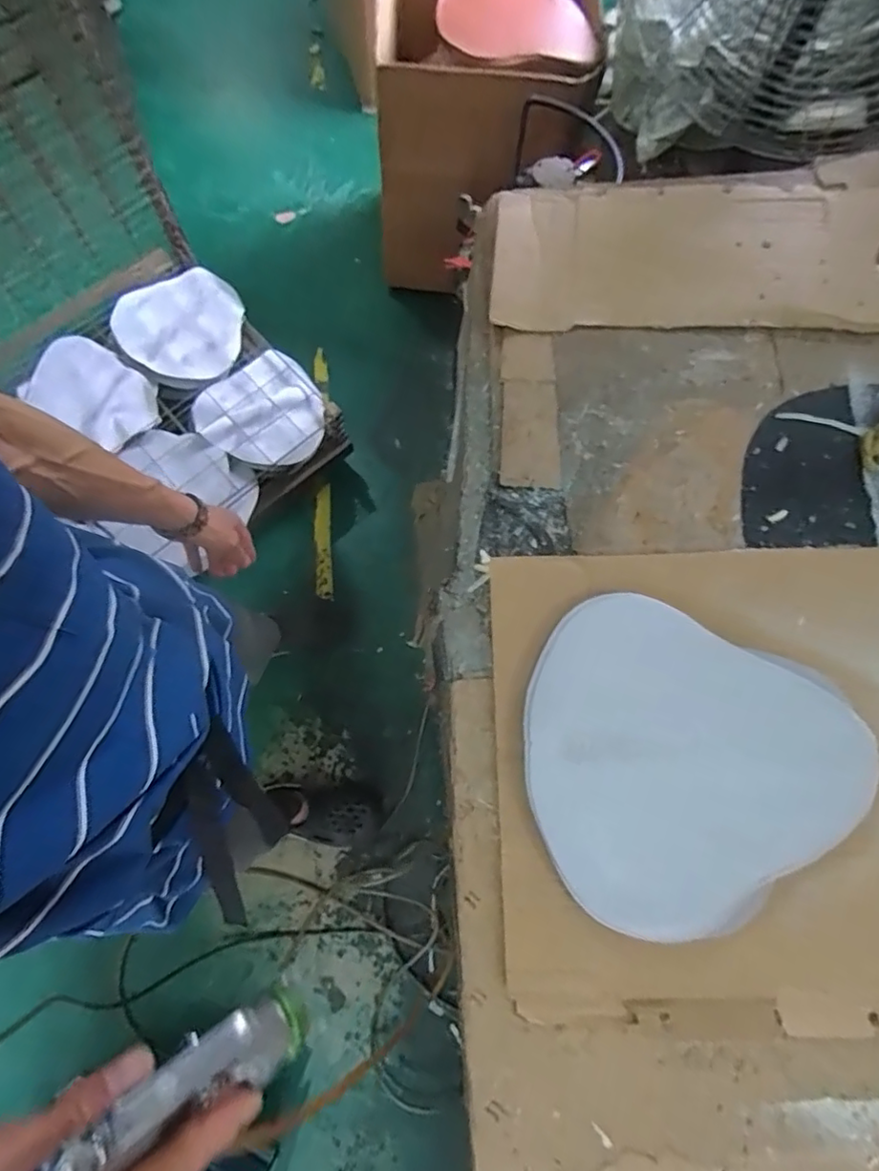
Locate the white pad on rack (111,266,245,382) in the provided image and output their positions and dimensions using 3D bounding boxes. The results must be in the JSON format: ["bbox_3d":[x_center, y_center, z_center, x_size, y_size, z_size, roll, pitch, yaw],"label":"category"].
[{"bbox_3d":[-0.673,-0.667,1.526,0.321,0.049,0.350,0,72,-1],"label":"white pad on rack"}]

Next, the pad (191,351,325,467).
[{"bbox_3d":[-0.425,-0.415,1.457,0.286,0.034,0.293,-37,76,-12],"label":"pad"}]

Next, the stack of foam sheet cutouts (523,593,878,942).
[{"bbox_3d":[0.255,0.200,0.650,0.350,0.055,0.333,25,73,7],"label":"stack of foam sheet cutouts"}]

